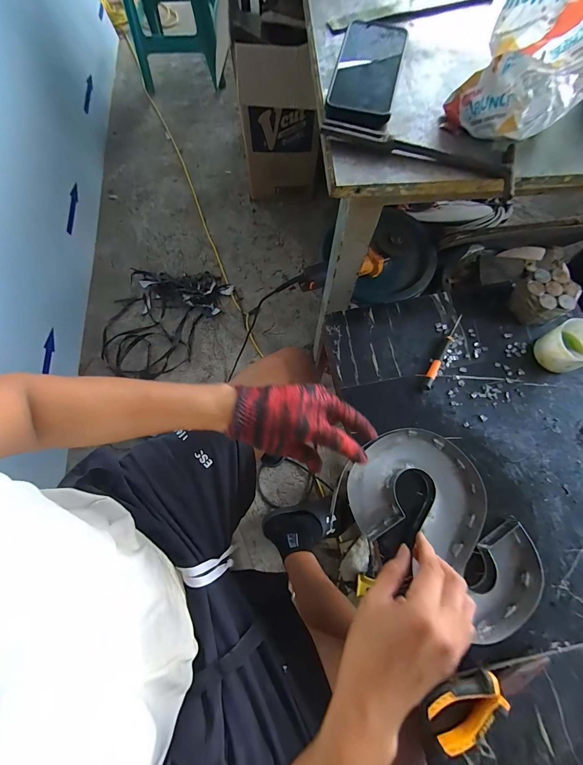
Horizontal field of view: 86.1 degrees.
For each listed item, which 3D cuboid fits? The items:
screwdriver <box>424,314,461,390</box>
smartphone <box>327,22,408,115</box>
[{"bbox_3d":[0.232,-0.048,0.475,0.014,0.012,0.139,31,76,8],"label":"screwdriver"},{"bbox_3d":[0.099,-0.404,0.403,0.081,0.017,0.174,12,74,5],"label":"smartphone"}]

